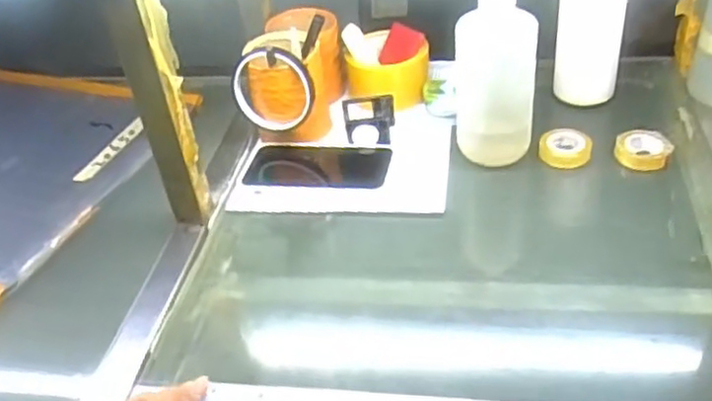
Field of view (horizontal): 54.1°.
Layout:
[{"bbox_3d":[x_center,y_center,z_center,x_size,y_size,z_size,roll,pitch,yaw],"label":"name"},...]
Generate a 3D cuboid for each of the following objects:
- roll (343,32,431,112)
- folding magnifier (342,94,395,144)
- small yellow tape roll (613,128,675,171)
[{"bbox_3d":[0.035,-0.146,0.793,0.094,0.050,0.097,-4,39,4],"label":"roll"},{"bbox_3d":[0.015,-0.088,0.744,0.054,0.029,0.067,-7,39,0],"label":"folding magnifier"},{"bbox_3d":[0.278,-0.050,0.674,0.049,0.017,0.048,-4,39,4],"label":"small yellow tape roll"}]

